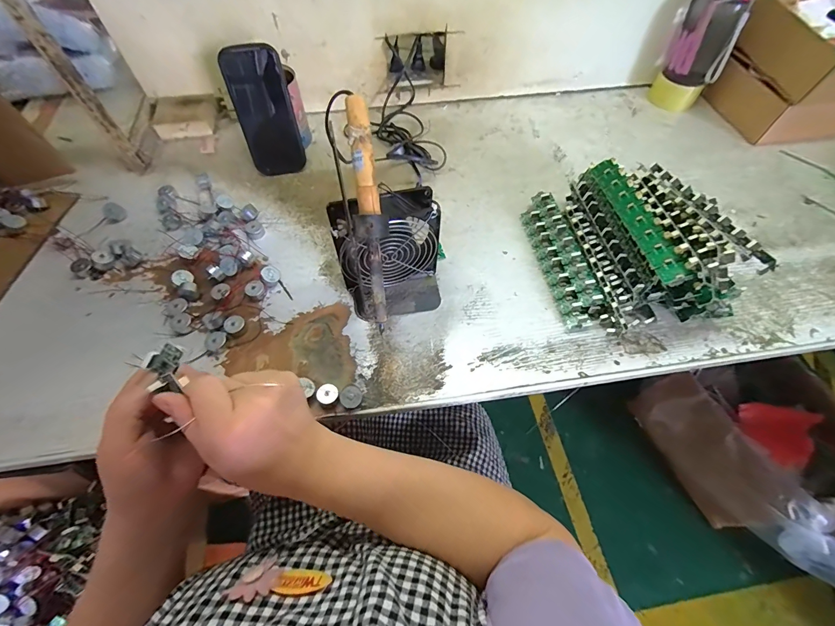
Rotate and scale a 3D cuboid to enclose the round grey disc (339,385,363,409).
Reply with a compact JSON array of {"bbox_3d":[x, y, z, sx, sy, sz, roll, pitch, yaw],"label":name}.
[{"bbox_3d":[-0.072,0.091,0.388,0.023,0.006,0.023,0,90,-1],"label":"round grey disc"}]

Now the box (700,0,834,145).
[{"bbox_3d":[0.670,-0.421,0.607,0.222,0.134,0.214,-8,58,-5],"label":"box"}]

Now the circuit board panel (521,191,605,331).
[{"bbox_3d":[0.191,-0.078,0.486,0.046,0.031,0.206,-9,58,-5],"label":"circuit board panel"}]

